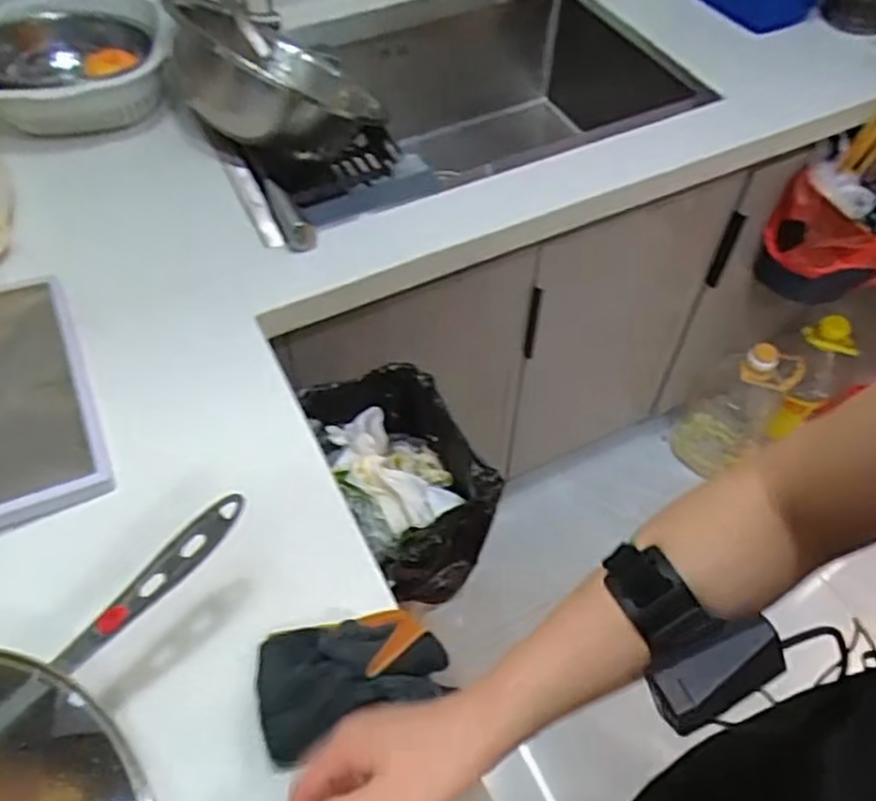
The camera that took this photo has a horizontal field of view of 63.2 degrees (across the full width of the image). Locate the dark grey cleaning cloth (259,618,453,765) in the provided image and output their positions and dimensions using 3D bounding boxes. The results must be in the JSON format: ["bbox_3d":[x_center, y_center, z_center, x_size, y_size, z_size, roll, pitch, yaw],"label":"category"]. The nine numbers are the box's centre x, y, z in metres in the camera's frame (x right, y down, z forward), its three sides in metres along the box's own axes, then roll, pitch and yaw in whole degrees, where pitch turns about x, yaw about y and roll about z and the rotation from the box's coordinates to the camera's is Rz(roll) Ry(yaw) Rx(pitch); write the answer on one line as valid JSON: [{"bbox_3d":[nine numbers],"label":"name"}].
[{"bbox_3d":[-0.062,0.196,0.509,0.134,0.043,0.086,-11,54,-7],"label":"dark grey cleaning cloth"}]

